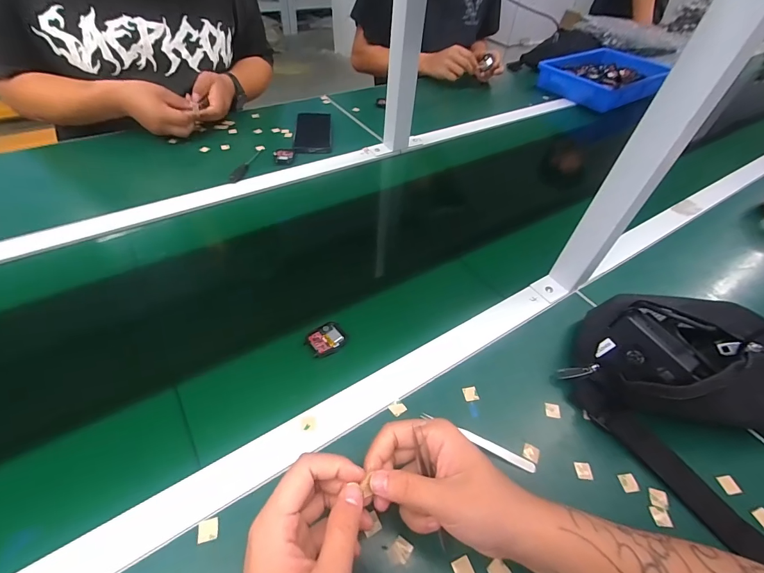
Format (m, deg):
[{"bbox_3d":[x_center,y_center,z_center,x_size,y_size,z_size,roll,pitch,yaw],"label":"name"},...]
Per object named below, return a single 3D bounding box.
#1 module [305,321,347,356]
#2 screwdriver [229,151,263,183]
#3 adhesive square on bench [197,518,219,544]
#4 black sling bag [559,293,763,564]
[{"bbox_3d":[-0.066,0.063,0.432,0.044,0.007,0.037,-28,59,-25],"label":"module"},{"bbox_3d":[-0.255,-0.226,0.672,0.016,0.015,0.107,16,51,7],"label":"screwdriver"},{"bbox_3d":[-0.146,0.204,0.299,0.015,0.004,0.016,-9,52,-13],"label":"adhesive square on bench"},{"bbox_3d":[0.350,0.103,0.384,0.228,0.090,0.250,-29,59,-26],"label":"black sling bag"}]

